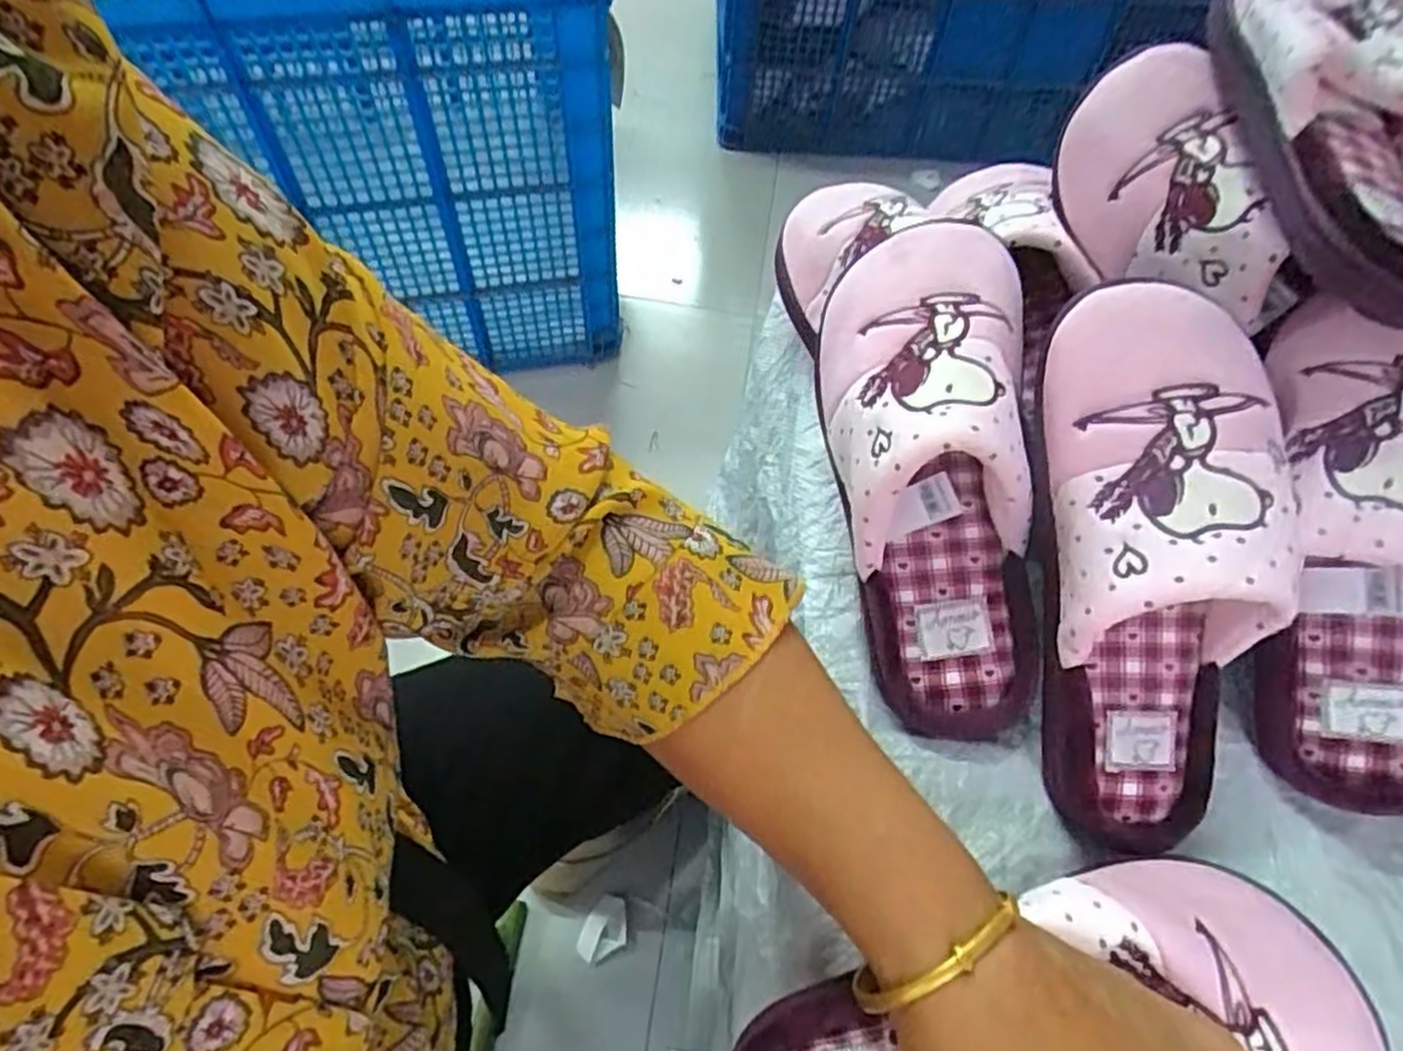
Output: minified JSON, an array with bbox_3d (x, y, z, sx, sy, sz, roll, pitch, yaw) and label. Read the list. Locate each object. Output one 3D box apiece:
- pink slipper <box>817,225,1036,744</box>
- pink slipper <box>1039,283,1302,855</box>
[{"bbox_3d":[0.111,-0.022,0.351,0.091,0.084,0.241,-6,93,-7],"label":"pink slipper"},{"bbox_3d":[0.193,0.019,0.320,0.086,0.073,0.237,-1,97,-4],"label":"pink slipper"}]

